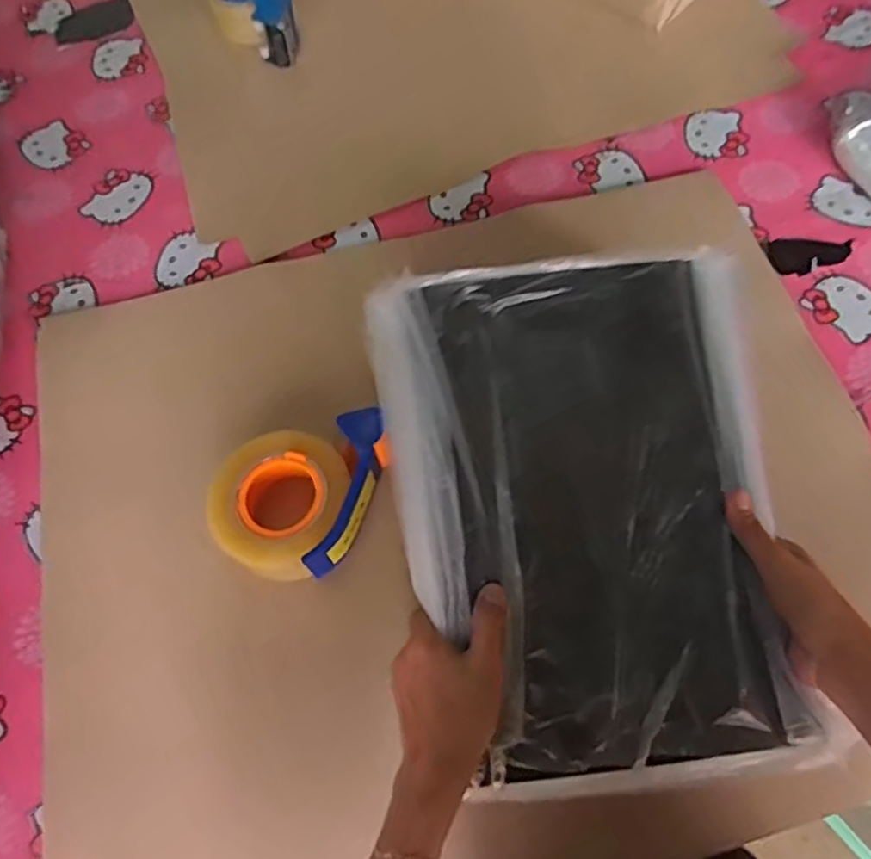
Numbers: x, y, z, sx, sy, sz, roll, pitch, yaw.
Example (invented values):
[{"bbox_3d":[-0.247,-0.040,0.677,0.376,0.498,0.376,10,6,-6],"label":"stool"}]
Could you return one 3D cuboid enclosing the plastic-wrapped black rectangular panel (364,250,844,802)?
[{"bbox_3d":[0.115,0.045,0.498,0.280,0.051,0.387,-5,65,-1],"label":"plastic-wrapped black rectangular panel"}]

